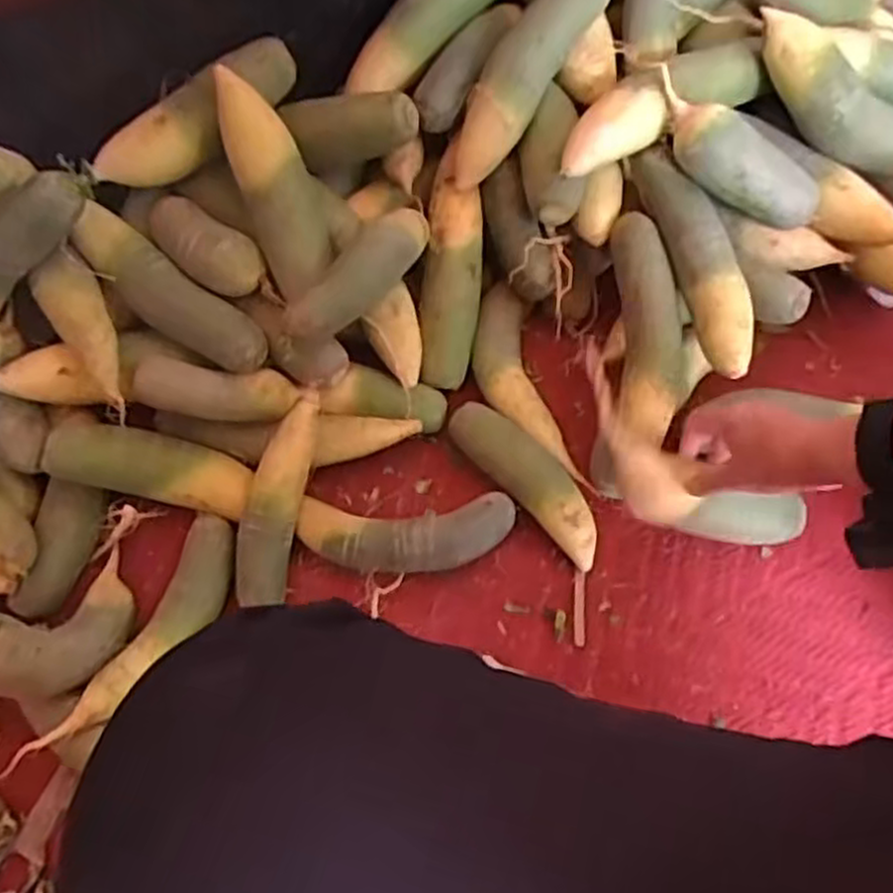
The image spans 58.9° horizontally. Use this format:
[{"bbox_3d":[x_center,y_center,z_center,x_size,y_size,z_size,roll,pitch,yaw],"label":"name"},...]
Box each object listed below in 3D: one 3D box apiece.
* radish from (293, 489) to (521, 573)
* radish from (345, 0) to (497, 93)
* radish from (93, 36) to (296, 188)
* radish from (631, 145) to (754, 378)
[{"bbox_3d":[-0.036,0.077,0.699,0.190,0.041,0.065,-1,63,0],"label":"radish"},{"bbox_3d":[-0.014,-0.417,0.760,0.208,0.051,0.060,-44,71,-3],"label":"radish"},{"bbox_3d":[-0.221,-0.295,0.706,0.200,0.062,0.049,-37,69,-1],"label":"radish"},{"bbox_3d":[0.223,-0.168,0.704,0.049,0.047,0.219,-11,63,-5],"label":"radish"}]

